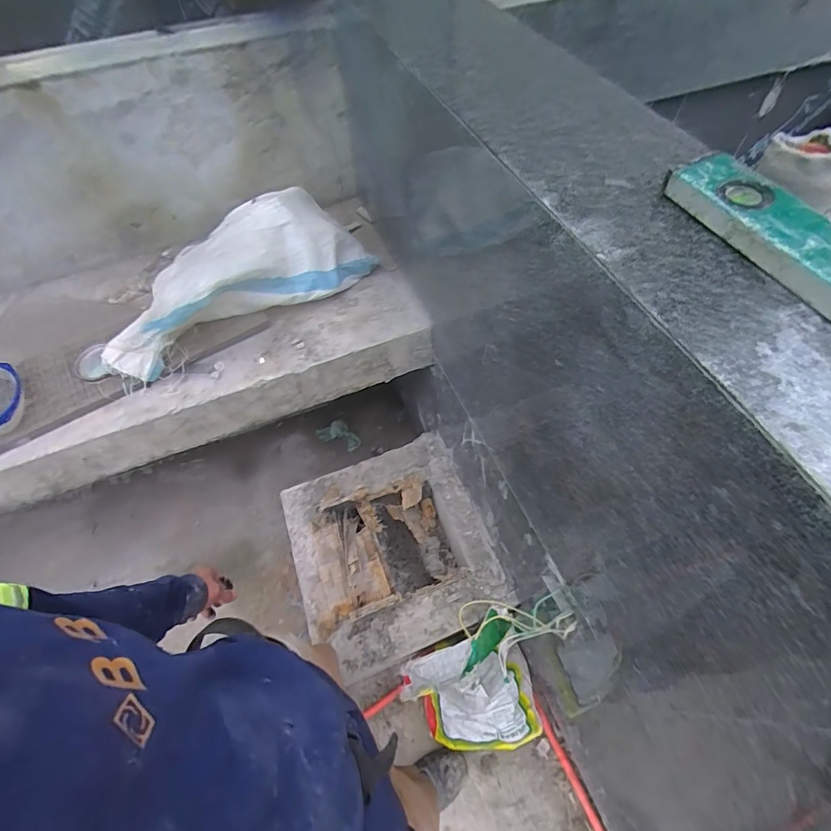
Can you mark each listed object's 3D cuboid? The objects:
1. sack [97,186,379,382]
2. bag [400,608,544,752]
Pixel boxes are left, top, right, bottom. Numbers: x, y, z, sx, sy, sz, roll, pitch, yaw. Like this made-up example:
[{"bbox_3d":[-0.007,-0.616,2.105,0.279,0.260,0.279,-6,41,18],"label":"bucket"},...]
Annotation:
[{"bbox_3d":[-0.369,-0.288,0.894,0.535,0.158,0.223,-28,62,-14],"label":"sack"},{"bbox_3d":[0.163,0.681,1.045,0.298,0.303,0.291,-29,62,-15],"label":"bag"}]

